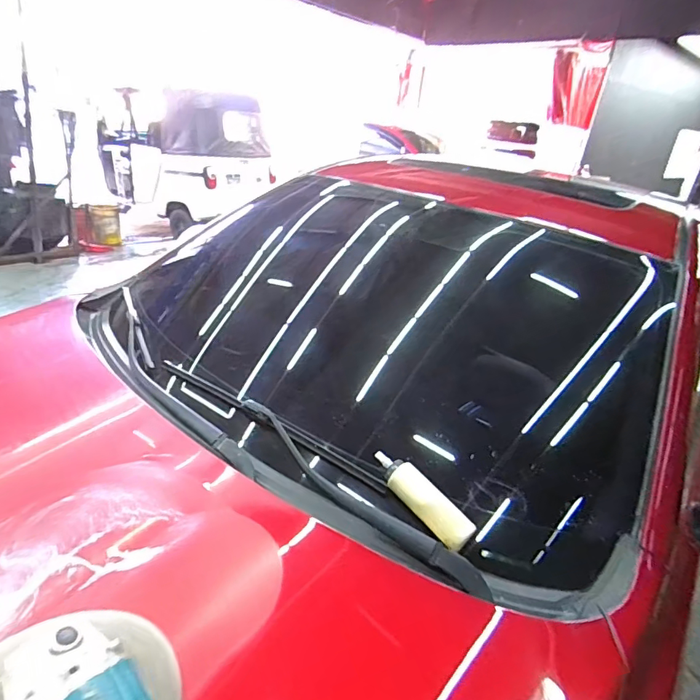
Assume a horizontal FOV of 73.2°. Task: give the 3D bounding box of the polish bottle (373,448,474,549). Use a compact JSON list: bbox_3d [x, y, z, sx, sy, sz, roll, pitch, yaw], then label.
[{"bbox_3d":[0.112,0.236,0.766,0.045,0.045,0.197,-21,52,-44],"label":"polish bottle"}]

